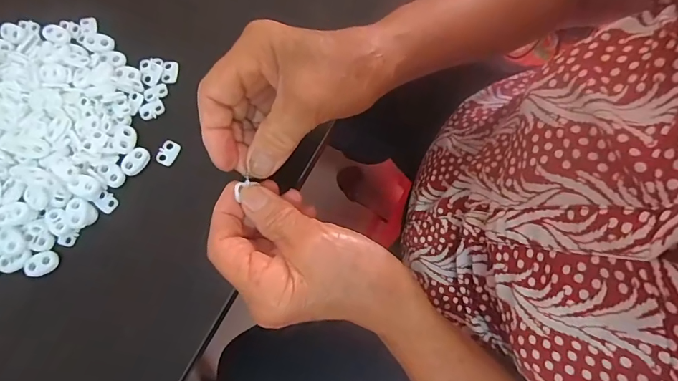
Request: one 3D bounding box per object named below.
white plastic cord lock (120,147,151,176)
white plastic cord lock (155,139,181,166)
[{"bbox_3d":[-0.153,-0.022,0.302,0.014,0.005,0.023,34,78,9],"label":"white plastic cord lock"},{"bbox_3d":[-0.130,-0.029,0.303,0.013,0.004,0.019,21,77,6],"label":"white plastic cord lock"}]

